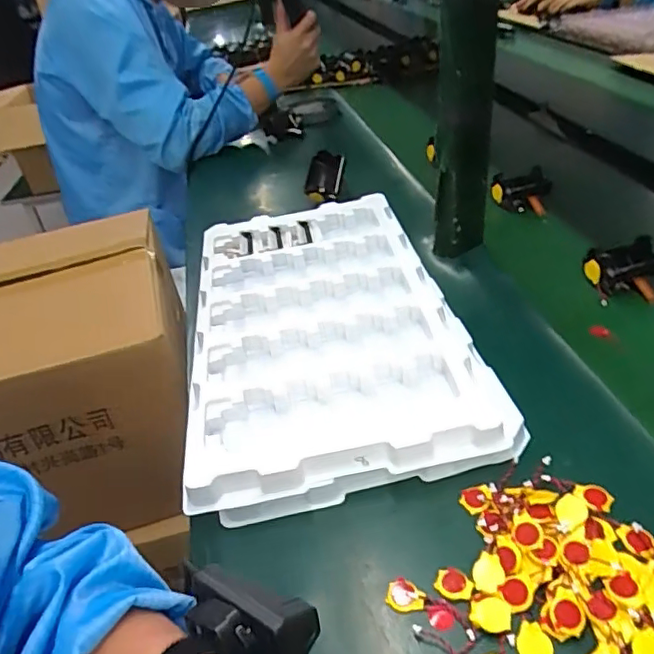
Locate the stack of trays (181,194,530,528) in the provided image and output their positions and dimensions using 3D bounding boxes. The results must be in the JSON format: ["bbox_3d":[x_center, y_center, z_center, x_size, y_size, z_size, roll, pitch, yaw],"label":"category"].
[{"bbox_3d":[-0.003,-0.009,0.582,0.260,0.050,0.414,-10,37,-3],"label":"stack of trays"}]

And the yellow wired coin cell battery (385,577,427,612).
[{"bbox_3d":[0.051,0.176,0.367,0.025,0.004,0.019,26,67,33],"label":"yellow wired coin cell battery"}]

